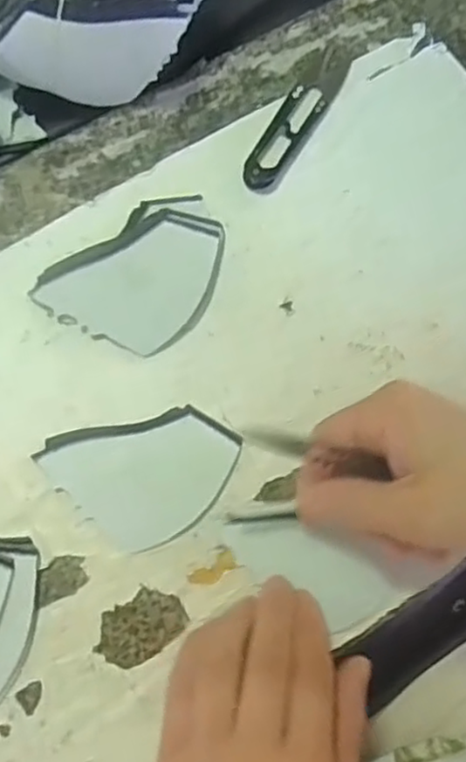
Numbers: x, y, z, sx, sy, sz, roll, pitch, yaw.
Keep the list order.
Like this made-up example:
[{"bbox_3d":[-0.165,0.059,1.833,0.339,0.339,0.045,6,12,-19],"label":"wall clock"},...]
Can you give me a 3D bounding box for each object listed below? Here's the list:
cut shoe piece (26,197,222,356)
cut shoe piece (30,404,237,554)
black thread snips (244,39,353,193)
[{"bbox_3d":[-0.045,-0.054,0.356,0.096,0.017,0.067,-40,82,-11],"label":"cut shoe piece"},{"bbox_3d":[-0.041,0.047,0.333,0.090,0.004,0.060,-14,78,-7],"label":"cut shoe piece"},{"bbox_3d":[0.037,-0.151,0.387,0.022,0.007,0.108,31,77,4],"label":"black thread snips"}]

